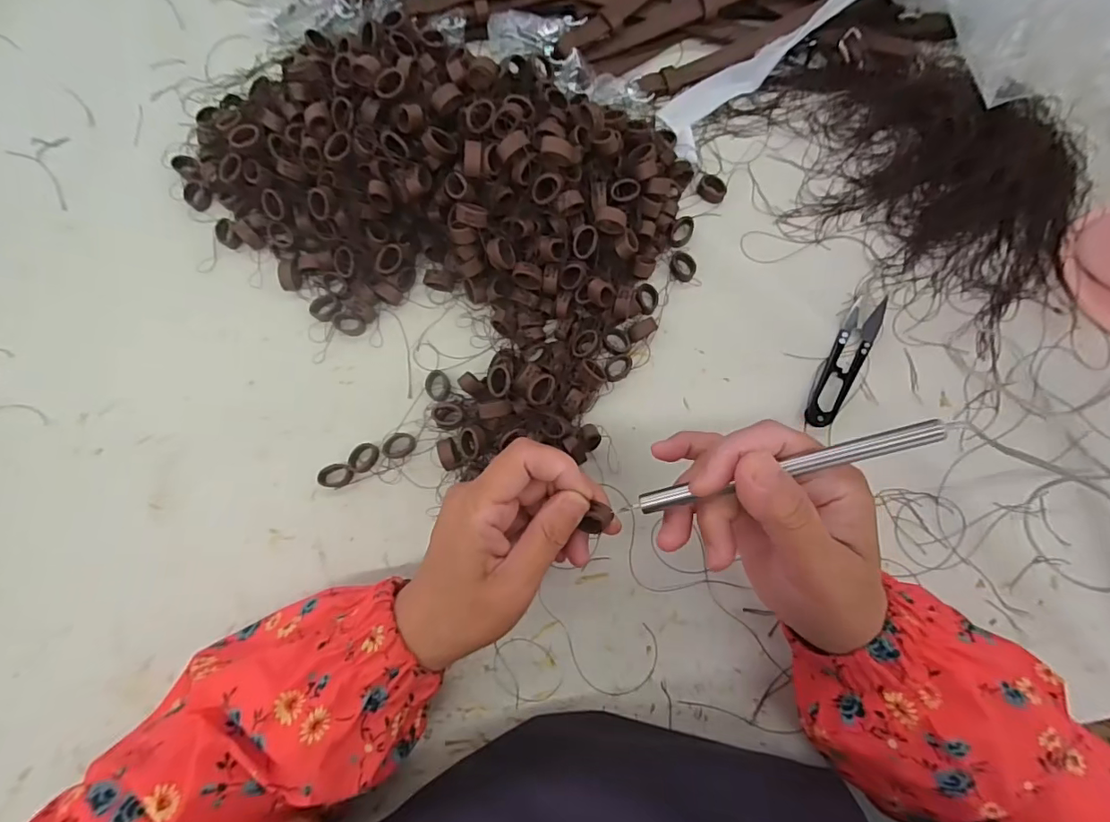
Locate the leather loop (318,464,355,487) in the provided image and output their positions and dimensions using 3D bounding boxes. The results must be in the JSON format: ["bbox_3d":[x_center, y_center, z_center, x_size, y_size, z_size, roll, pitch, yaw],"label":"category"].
[{"bbox_3d":[-0.146,0.043,0.333,0.020,0.009,0.016,2,81,0],"label":"leather loop"}]

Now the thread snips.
[{"bbox_3d":[0.198,-0.034,0.341,0.022,0.009,0.098,30,82,5],"label":"thread snips"}]

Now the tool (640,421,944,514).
[{"bbox_3d":[0.097,0.026,0.218,0.122,0.013,0.010,-19,81,23],"label":"tool"}]

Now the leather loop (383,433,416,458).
[{"bbox_3d":[-0.106,0.024,0.338,0.022,0.005,0.016,-20,82,-3],"label":"leather loop"}]

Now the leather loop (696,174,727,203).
[{"bbox_3d":[0.118,-0.166,0.370,0.021,0.006,0.018,35,83,5],"label":"leather loop"}]

